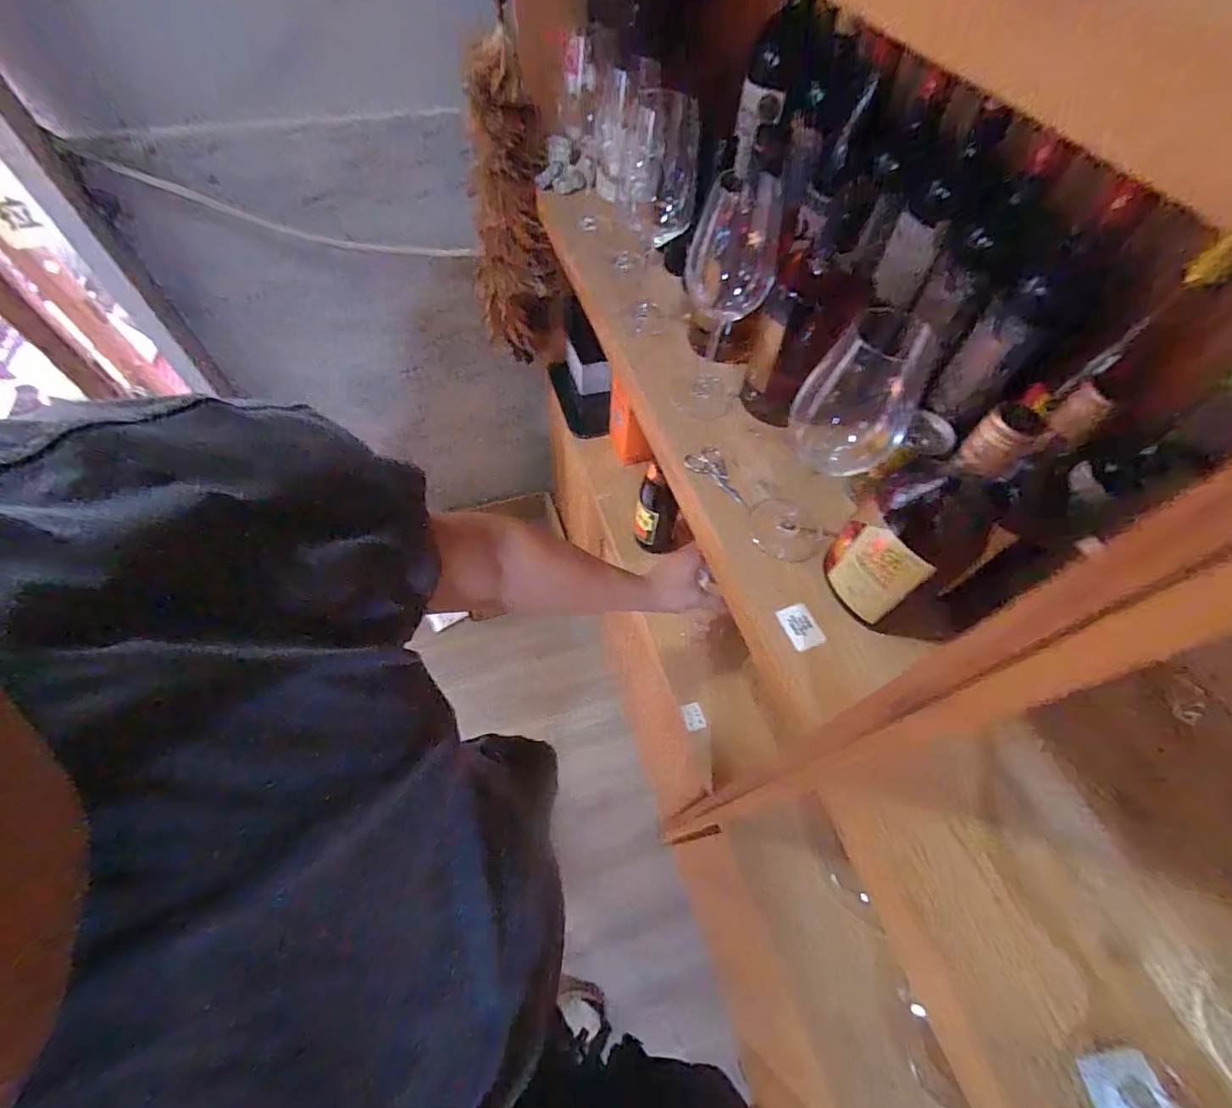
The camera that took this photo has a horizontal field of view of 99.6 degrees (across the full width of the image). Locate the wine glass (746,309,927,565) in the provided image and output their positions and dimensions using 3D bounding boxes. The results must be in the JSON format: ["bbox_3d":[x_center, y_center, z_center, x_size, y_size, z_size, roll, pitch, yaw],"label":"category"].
[{"bbox_3d":[0.177,-0.088,0.429,0.083,0.221,0.084,24,60,11],"label":"wine glass"}]

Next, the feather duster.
[{"bbox_3d":[-0.176,-0.544,0.919,0.137,0.493,0.141,-19,61,-14],"label":"feather duster"}]

